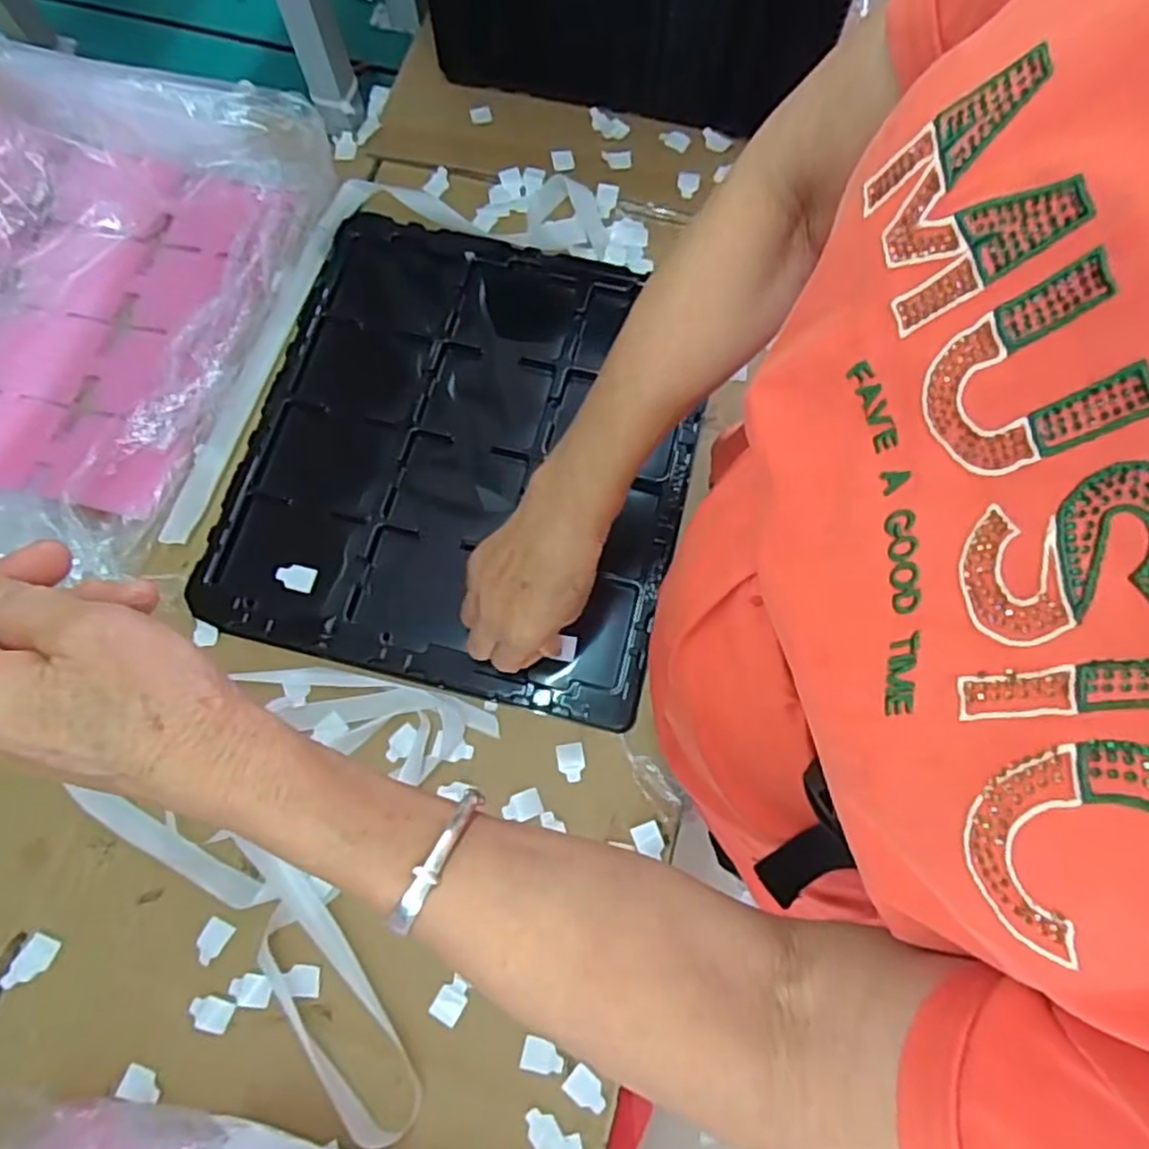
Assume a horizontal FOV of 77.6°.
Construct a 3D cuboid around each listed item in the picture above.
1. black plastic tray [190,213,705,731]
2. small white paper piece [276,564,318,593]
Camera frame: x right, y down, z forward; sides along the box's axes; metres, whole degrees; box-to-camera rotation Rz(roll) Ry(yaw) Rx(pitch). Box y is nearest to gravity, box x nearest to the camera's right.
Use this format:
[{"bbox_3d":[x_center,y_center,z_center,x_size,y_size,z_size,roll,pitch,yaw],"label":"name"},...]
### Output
[{"bbox_3d":[-0.079,-0.100,0.559,0.329,0.017,0.367,13,74,5],"label":"black plastic tray"},{"bbox_3d":[-0.207,0.002,0.533,0.029,0.004,0.019,16,79,-2],"label":"small white paper piece"}]

